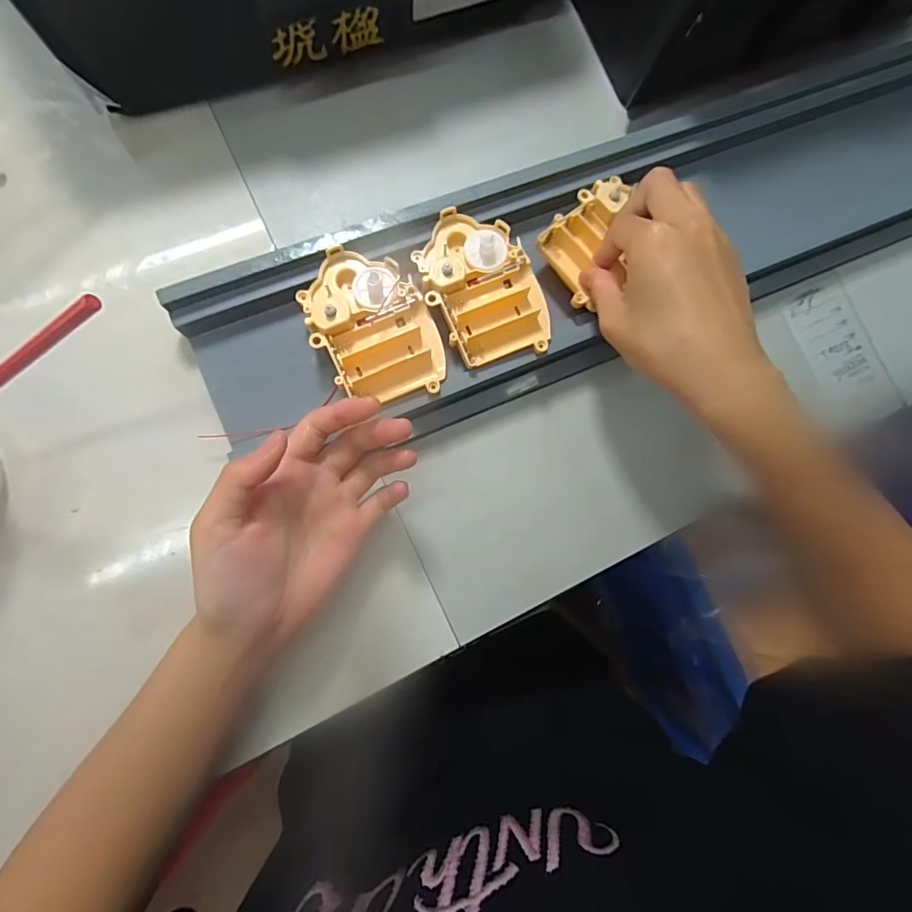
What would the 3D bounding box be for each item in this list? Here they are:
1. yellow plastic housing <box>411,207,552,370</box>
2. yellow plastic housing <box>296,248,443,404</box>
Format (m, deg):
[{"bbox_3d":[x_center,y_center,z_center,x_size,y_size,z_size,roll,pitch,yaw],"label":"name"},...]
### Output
[{"bbox_3d":[0.018,-0.111,0.314,0.077,0.021,0.102,-17,87,-9],"label":"yellow plastic housing"},{"bbox_3d":[-0.052,-0.082,0.300,0.074,0.017,0.099,-19,87,-9],"label":"yellow plastic housing"}]

